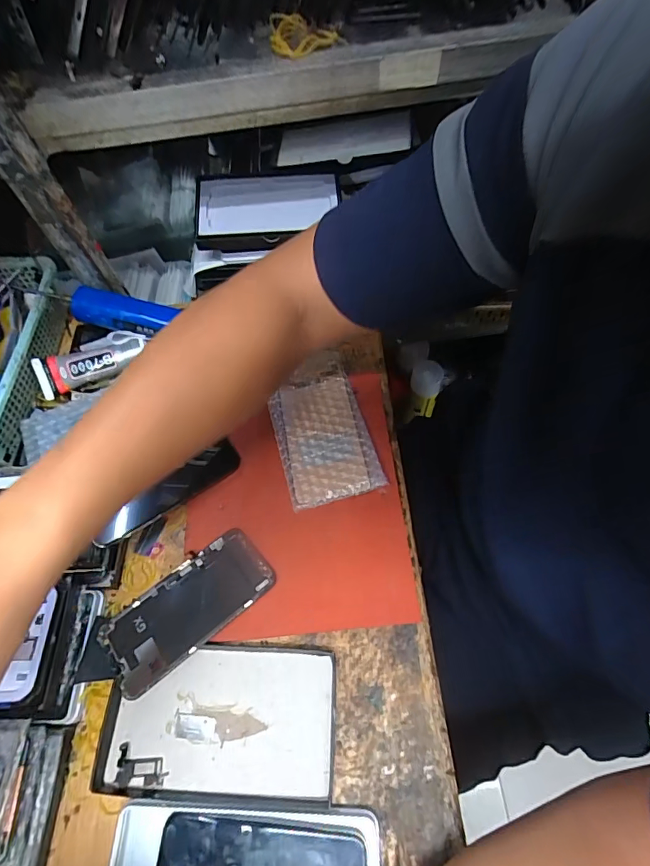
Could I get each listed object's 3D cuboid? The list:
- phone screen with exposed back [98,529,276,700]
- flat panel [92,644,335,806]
[{"bbox_3d":[-0.116,0.147,0.380,0.141,0.004,0.069,-37,62,-19],"label":"phone screen with exposed back"},{"bbox_3d":[-0.084,0.223,0.345,0.179,0.008,0.099,-1,61,5],"label":"flat panel"}]

